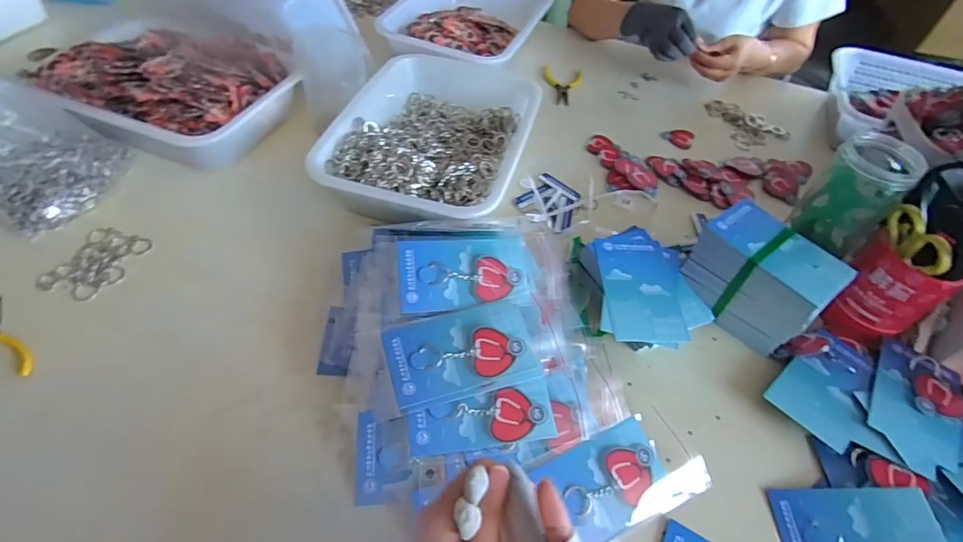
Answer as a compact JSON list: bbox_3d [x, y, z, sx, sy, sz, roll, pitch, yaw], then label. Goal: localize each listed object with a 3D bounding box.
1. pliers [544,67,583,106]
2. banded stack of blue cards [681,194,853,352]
[{"bbox_3d":[0.148,-0.337,0.890,0.073,0.008,0.106,12,56,-3],"label":"pliers"},{"bbox_3d":[0.311,0.010,0.552,0.093,0.104,0.138,-32,59,-27],"label":"banded stack of blue cards"}]

